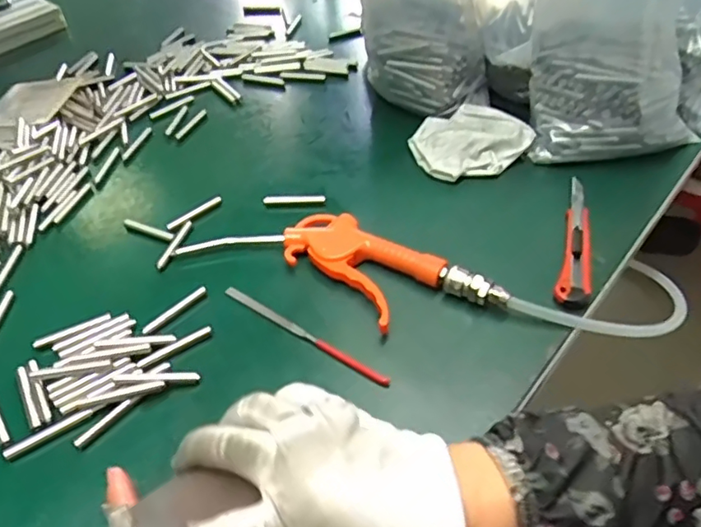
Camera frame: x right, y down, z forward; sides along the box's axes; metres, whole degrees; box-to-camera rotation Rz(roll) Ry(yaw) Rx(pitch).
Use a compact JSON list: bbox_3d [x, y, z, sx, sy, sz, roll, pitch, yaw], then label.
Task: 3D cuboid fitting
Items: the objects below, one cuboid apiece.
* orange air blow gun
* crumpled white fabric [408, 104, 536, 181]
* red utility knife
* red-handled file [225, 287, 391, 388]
[{"bbox_3d":[-0.011,0.000,0.466,0.259,0.028,0.088,24,52,24],"label":"orange air blow gun"},{"bbox_3d":[0.119,-0.123,0.569,0.109,0.037,0.089,-13,47,-9],"label":"crumpled white fabric"},{"bbox_3d":[0.192,-0.018,0.475,0.025,0.019,0.156,14,49,16],"label":"red utility knife"},{"bbox_3d":[-0.037,0.054,0.433,0.156,0.006,0.009,26,53,26],"label":"red-handled file"}]

